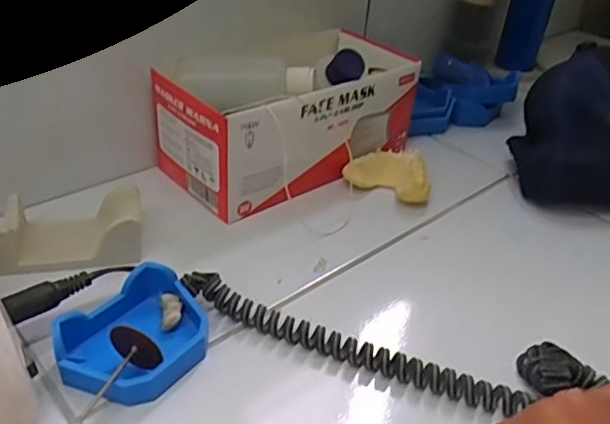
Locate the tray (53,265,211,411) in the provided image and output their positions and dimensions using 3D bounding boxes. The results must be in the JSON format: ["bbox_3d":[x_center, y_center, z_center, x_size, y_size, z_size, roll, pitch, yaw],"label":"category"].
[{"bbox_3d":[-0.088,0.064,0.312,0.062,0.028,0.079,27,40,25],"label":"tray"}]

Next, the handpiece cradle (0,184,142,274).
[{"bbox_3d":[-0.151,0.010,0.379,0.084,0.030,0.052,-3,34,-12],"label":"handpiece cradle"}]

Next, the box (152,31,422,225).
[{"bbox_3d":[-0.006,-0.085,0.473,0.205,0.084,0.121,-24,44,-36],"label":"box"}]

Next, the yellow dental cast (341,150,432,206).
[{"bbox_3d":[0.069,-0.033,0.472,0.067,0.026,0.047,13,35,12],"label":"yellow dental cast"}]

